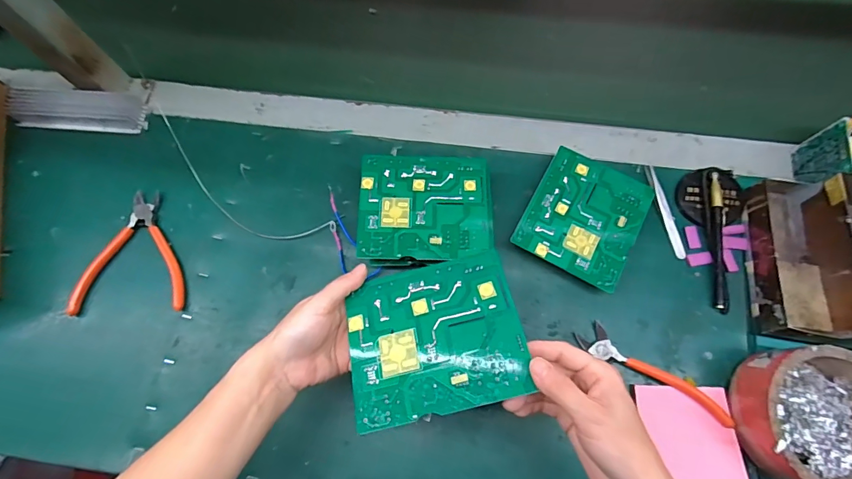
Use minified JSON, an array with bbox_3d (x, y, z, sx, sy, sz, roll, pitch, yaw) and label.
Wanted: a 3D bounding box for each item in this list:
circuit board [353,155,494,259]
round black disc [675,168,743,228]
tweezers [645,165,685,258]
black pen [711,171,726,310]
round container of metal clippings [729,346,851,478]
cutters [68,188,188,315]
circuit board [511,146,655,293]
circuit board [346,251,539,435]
[{"bbox_3d":[0.001,-0.035,0.422,0.135,0.004,0.113,2,72,-2],"label":"circuit board"},{"bbox_3d":[0.318,-0.045,0.455,0.069,0.012,0.064,-1,73,2],"label":"round black disc"},{"bbox_3d":[0.267,-0.032,0.455,0.013,0.004,0.109,-11,73,-2],"label":"tweezers"},{"bbox_3d":[0.312,-0.001,0.435,0.013,0.015,0.147,6,73,4],"label":"black pen"},{"bbox_3d":[0.347,0.159,0.362,0.115,0.054,0.115,-1,73,2],"label":"round container of metal clippings"},{"bbox_3d":[-0.322,0.011,0.453,0.115,0.014,0.137,-4,72,1],"label":"cutters"},{"bbox_3d":[0.171,-0.027,0.437,0.113,0.004,0.131,28,76,9],"label":"circuit board"},{"bbox_3d":[0.007,0.072,0.312,0.130,0.004,0.113,-14,59,4],"label":"circuit board"}]

